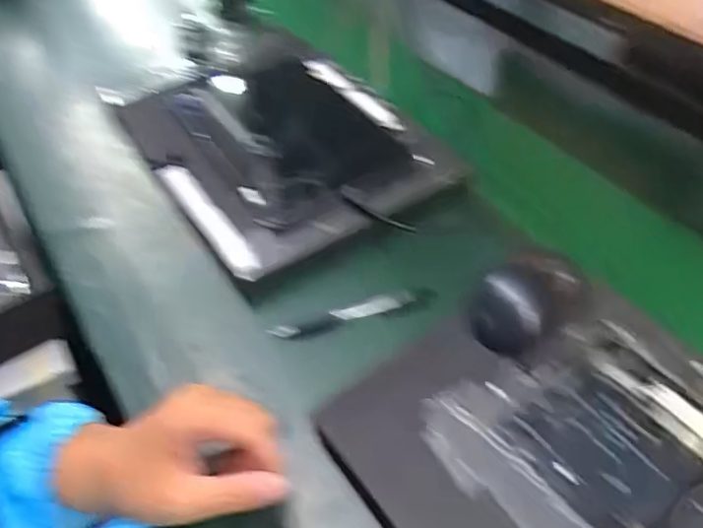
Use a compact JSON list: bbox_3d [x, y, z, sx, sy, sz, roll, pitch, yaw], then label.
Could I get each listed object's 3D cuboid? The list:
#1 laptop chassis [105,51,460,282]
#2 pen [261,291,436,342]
[{"bbox_3d":[-0.090,-0.141,0.651,0.249,0.040,0.363,-28,53,-22],"label":"laptop chassis"},{"bbox_3d":[0.002,0.044,0.511,0.143,0.011,0.020,-13,49,-10],"label":"pen"}]

